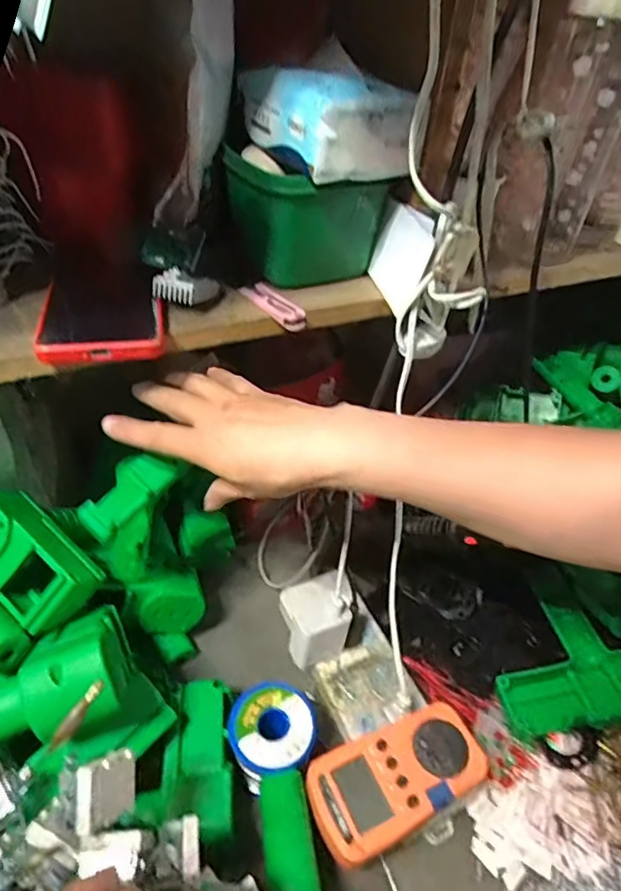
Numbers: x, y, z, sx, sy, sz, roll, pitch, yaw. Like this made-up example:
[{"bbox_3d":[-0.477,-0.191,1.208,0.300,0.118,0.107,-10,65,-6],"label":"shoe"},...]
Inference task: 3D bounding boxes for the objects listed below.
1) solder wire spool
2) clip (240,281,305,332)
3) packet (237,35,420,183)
[{"bbox_3d":[-0.032,0.228,0.432,0.066,0.031,0.066,3,40,-3],"label":"solder wire spool"},{"bbox_3d":[-0.027,-0.108,0.409,0.024,0.009,0.070,-19,46,-27],"label":"clip"},{"bbox_3d":[0.012,-0.245,0.399,0.092,0.060,0.127,-13,44,-21],"label":"packet"}]

